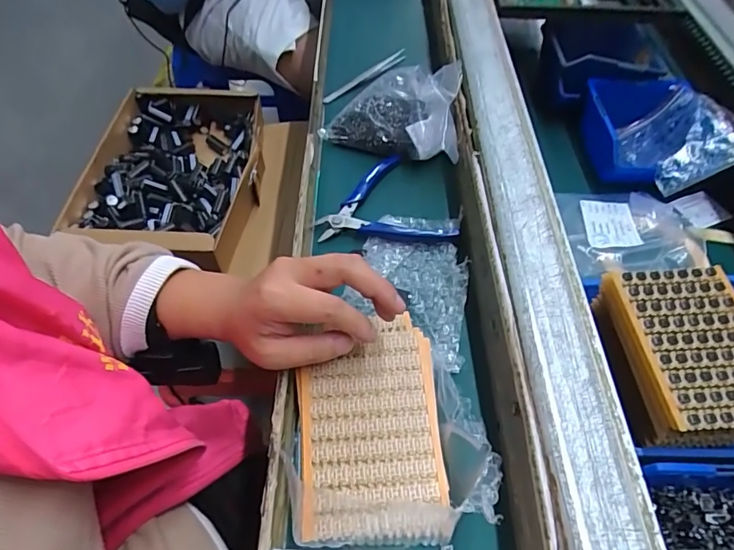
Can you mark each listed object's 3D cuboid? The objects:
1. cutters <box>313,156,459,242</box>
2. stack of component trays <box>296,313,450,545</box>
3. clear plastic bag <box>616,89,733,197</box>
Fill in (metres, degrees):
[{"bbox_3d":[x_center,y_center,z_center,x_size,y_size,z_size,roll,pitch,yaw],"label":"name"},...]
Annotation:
[{"bbox_3d":[0.009,-0.051,0.435,0.103,0.020,0.110,-23,59,-16],"label":"cutters"},{"bbox_3d":[0.002,0.095,0.318,0.088,0.012,0.137,-2,55,-2],"label":"stack of component trays"},{"bbox_3d":[0.327,-0.147,0.524,0.088,0.067,0.134,-4,55,-3],"label":"clear plastic bag"}]

